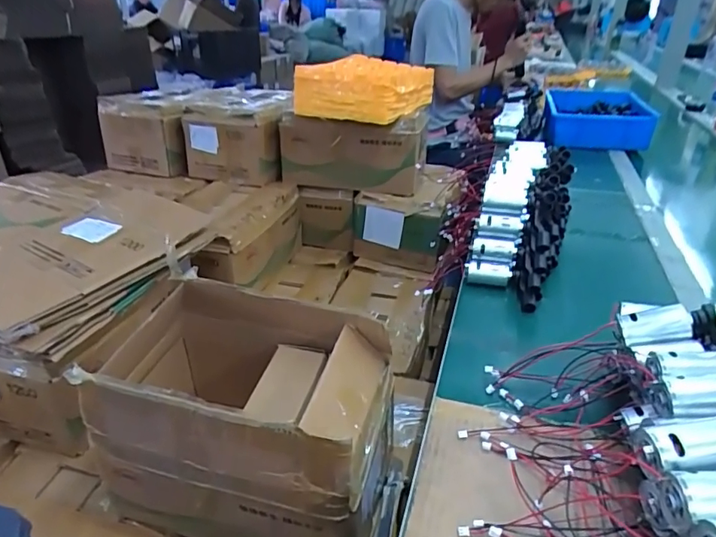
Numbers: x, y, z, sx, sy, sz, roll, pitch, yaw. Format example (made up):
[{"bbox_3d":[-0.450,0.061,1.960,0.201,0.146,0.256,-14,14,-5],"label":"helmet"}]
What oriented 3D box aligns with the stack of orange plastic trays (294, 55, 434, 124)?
[{"bbox_3d":[0.019,-0.443,1.202,0.250,0.118,0.312,15,31,21],"label":"stack of orange plastic trays"}]

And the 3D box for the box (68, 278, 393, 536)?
[{"bbox_3d":[-0.136,0.203,0.674,0.339,0.272,0.272,6,30,10],"label":"box"}]

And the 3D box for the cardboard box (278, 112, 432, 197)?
[{"bbox_3d":[-0.006,-0.311,1.285,0.355,0.181,0.219,8,30,13],"label":"cardboard box"}]

